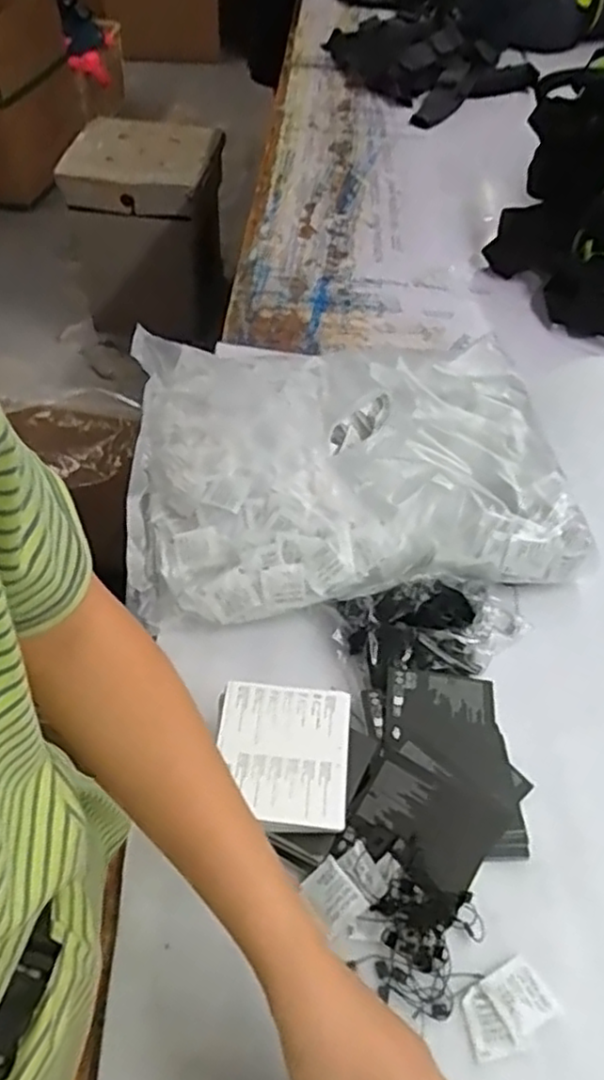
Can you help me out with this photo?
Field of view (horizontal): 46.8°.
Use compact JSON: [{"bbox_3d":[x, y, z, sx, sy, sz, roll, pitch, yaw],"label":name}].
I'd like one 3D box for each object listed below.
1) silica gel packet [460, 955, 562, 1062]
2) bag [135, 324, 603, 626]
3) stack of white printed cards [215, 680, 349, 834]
[{"bbox_3d":[0.137,0.316,0.471,0.062,0.011,0.041,-20,54,-20],"label":"silica gel packet"},{"bbox_3d":[0.044,-0.091,0.729,0.434,0.075,0.340,-4,50,-7],"label":"bag"},{"bbox_3d":[-0.015,0.151,0.495,0.093,0.010,0.099,6,50,1],"label":"stack of white printed cards"}]

